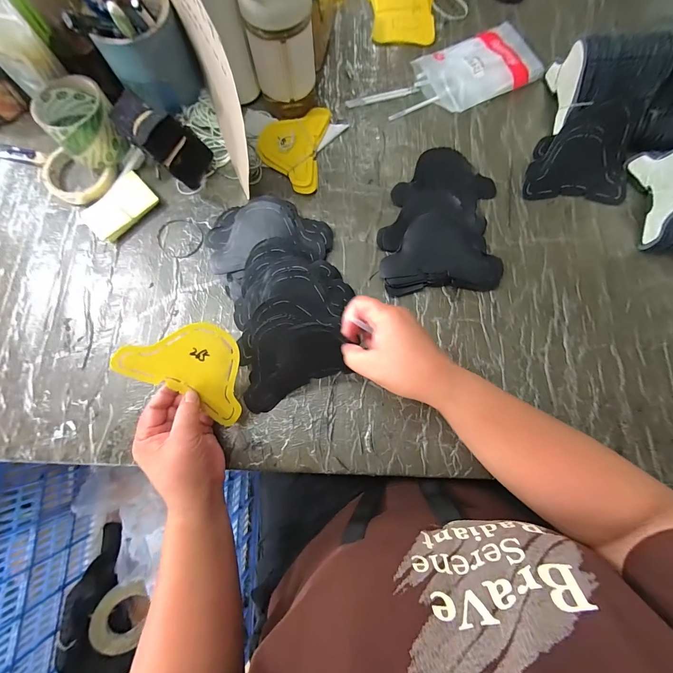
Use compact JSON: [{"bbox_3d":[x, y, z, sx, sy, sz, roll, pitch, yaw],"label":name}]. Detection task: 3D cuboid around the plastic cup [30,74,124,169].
[{"bbox_3d":[-0.334,-0.283,0.415,0.082,0.074,0.093,-37,81,-7],"label":"plastic cup"}]

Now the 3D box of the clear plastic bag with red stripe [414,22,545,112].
[{"bbox_3d":[0.217,-0.411,0.468,0.174,0.026,0.108,-26,80,-5],"label":"clear plastic bag with red stripe"}]

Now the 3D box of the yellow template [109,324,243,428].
[{"bbox_3d":[-0.146,0.031,0.325,0.131,0.007,0.087,36,90,-21],"label":"yellow template"}]

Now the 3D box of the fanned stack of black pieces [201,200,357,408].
[{"bbox_3d":[-0.063,-0.056,0.381,0.156,0.040,0.249,-17,79,-3],"label":"fanned stack of black pieces"}]

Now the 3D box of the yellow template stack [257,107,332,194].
[{"bbox_3d":[-0.066,-0.279,0.446,0.095,0.018,0.139,10,79,2],"label":"yellow template stack"}]

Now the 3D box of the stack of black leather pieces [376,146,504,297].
[{"bbox_3d":[0.140,-0.164,0.418,0.151,0.020,0.217,4,79,1],"label":"stack of black leather pieces"}]

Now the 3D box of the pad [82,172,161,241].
[{"bbox_3d":[-0.298,-0.178,0.423,0.094,0.013,0.062,-44,82,-8],"label":"pad"}]

